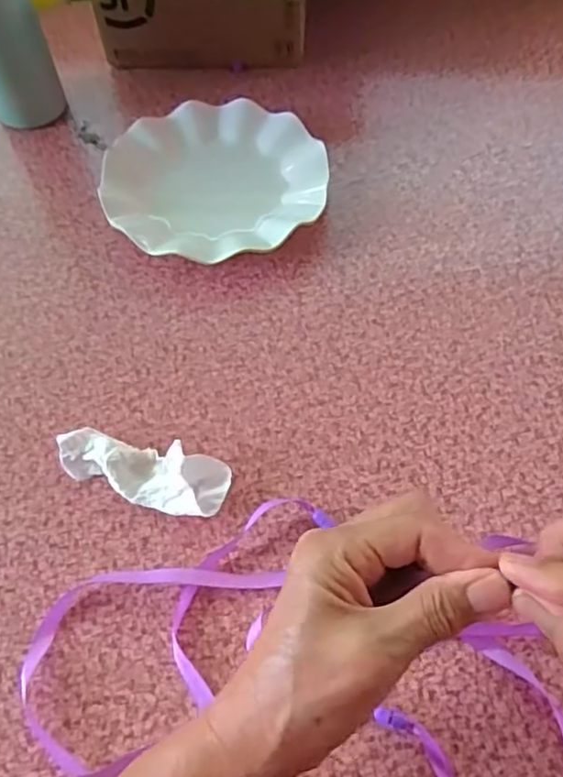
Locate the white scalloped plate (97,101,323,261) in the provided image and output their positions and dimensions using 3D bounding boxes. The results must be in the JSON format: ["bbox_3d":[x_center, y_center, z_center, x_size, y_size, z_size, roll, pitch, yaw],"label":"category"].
[{"bbox_3d":[-0.054,-0.172,0.518,0.176,0.026,0.175,-1,60,2],"label":"white scalloped plate"}]

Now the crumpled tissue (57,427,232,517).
[{"bbox_3d":[-0.086,0.052,0.387,0.108,0.025,0.034,14,61,10],"label":"crumpled tissue"}]

